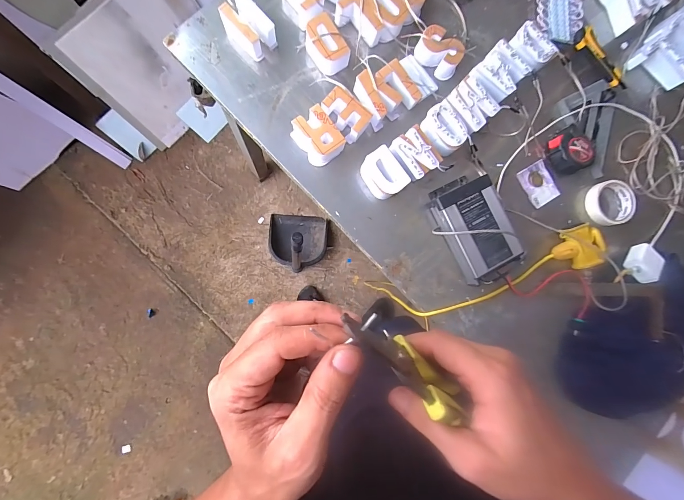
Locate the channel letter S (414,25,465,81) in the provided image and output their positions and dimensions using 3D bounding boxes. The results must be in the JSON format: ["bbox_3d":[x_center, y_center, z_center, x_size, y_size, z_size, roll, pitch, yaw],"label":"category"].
[{"bbox_3d":[0.190,-0.382,0.614,0.092,0.044,0.060,31,84,-6],"label":"channel letter S"}]

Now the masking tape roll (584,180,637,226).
[{"bbox_3d":[0.555,-0.097,0.655,0.083,0.031,0.088,0,88,-8],"label":"masking tape roll"}]

